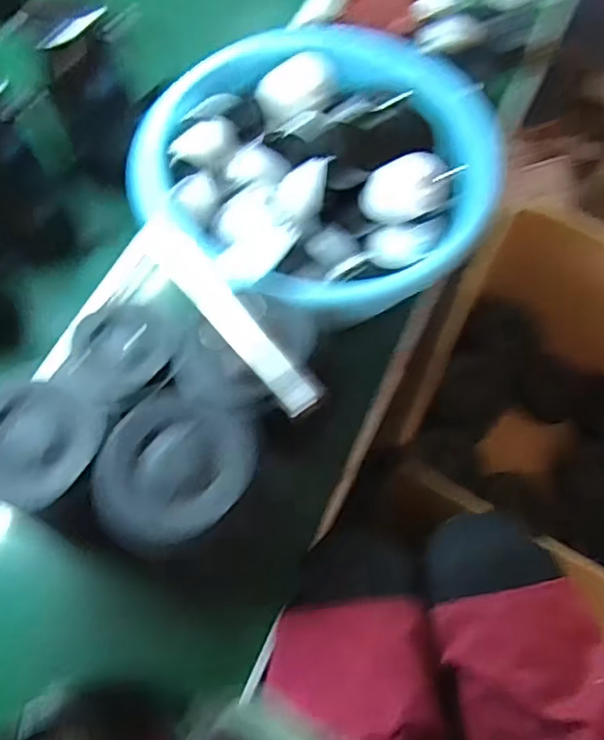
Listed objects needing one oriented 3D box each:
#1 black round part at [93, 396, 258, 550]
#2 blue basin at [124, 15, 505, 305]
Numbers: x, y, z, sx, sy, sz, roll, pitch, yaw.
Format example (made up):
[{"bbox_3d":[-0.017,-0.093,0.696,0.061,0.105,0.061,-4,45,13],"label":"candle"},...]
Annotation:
[{"bbox_3d":[-0.103,0.075,0.487,0.128,0.028,0.119,1,65,-2],"label":"black round part"},{"bbox_3d":[0.036,-0.260,0.717,0.373,0.118,0.340,1,65,-2],"label":"blue basin"}]

